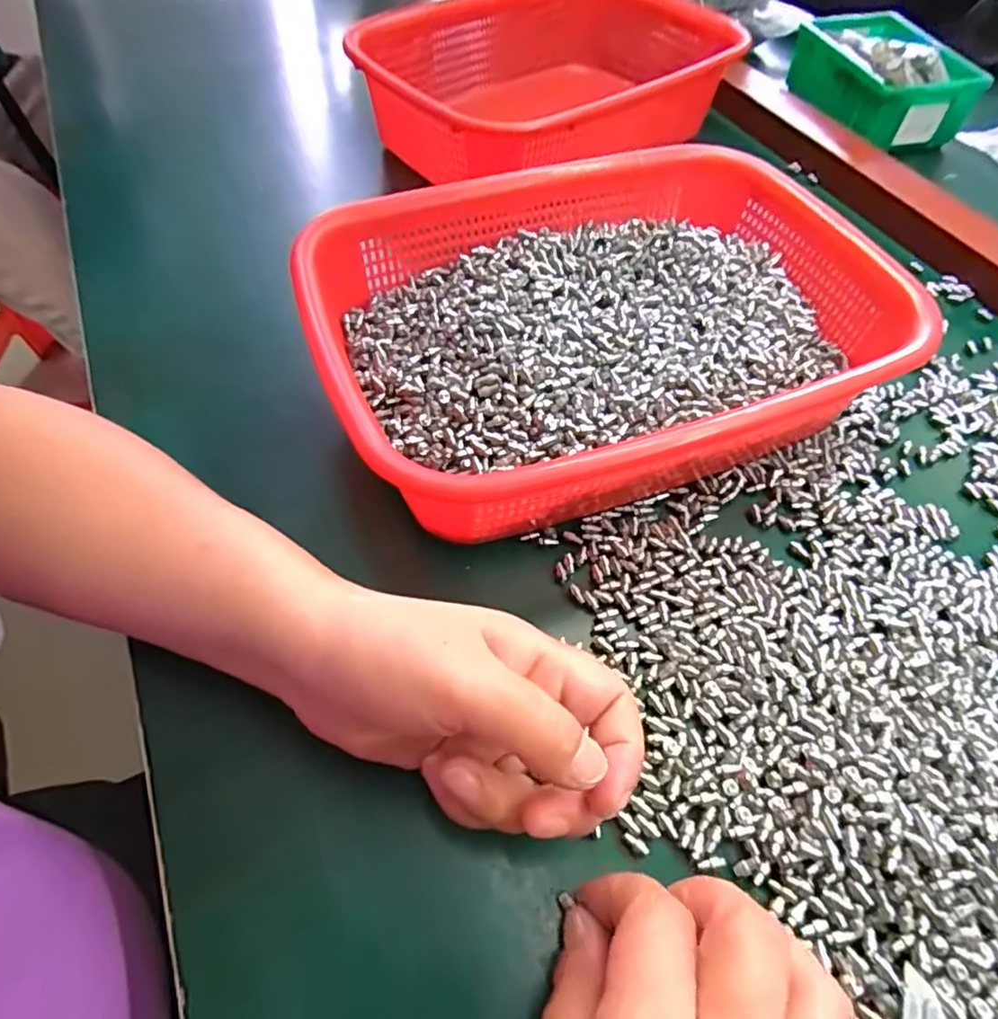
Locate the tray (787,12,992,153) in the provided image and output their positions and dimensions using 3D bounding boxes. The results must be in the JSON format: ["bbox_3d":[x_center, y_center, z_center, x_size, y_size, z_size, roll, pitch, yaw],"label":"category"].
[{"bbox_3d":[0.337,-0.386,0.551,0.103,0.050,0.152,-7,56,-7],"label":"tray"}]

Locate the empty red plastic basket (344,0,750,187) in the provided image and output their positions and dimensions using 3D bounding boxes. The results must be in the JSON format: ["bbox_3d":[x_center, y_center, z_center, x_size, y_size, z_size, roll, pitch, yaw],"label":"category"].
[{"bbox_3d":[0.040,-0.346,0.502,0.301,0.081,0.208,-34,63,-21],"label":"empty red plastic basket"}]

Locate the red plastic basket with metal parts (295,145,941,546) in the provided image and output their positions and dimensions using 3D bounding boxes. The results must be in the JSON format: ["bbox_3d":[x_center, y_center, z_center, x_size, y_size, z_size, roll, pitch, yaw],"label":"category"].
[{"bbox_3d":[0.055,-0.095,0.330,0.284,0.073,0.209,-18,58,-13],"label":"red plastic basket with metal parts"}]

